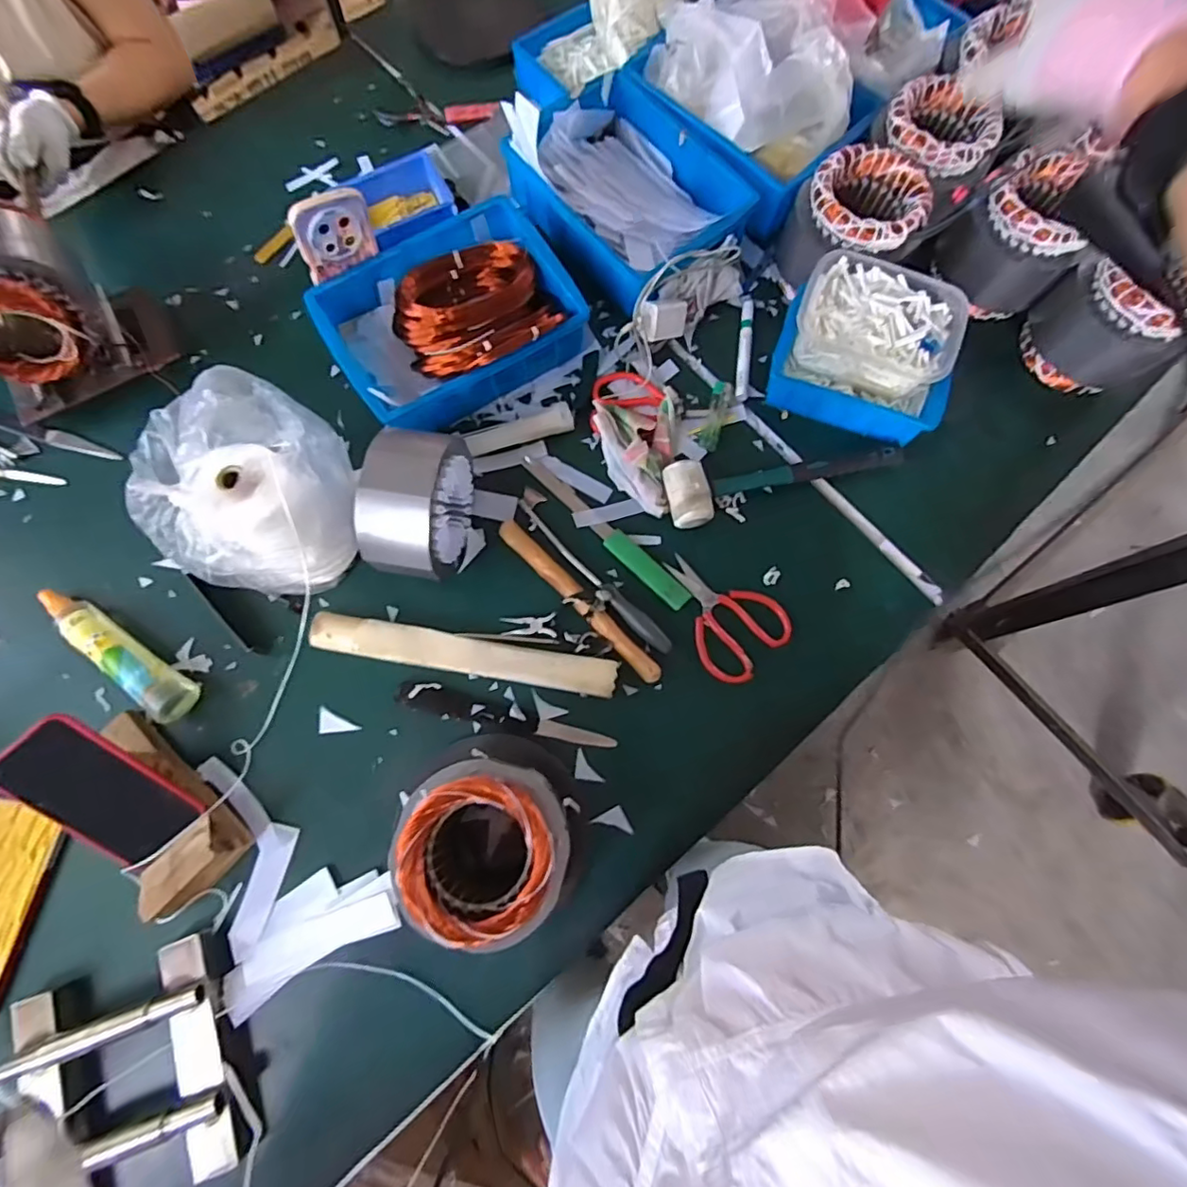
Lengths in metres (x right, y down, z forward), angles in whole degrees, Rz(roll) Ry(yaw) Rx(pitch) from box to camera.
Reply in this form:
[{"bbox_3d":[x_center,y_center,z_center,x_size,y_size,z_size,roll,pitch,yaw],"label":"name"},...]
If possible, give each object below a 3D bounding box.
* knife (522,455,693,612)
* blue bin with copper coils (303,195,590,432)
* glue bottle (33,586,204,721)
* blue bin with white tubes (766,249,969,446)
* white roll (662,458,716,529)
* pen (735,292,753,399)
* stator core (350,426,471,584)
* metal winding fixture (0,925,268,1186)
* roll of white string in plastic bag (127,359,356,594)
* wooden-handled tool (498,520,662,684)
[{"bbox_3d":[0.011,-0.078,0.684,0.028,0.009,0.261,-44,79,-10],"label":"knife"},{"bbox_3d":[-0.172,-0.328,0.710,0.277,0.096,0.207,-33,78,-8],"label":"blue bin with copper coils"},{"bbox_3d":[-0.528,0.065,0.634,0.216,0.035,0.050,33,78,8],"label":"glue bottle"},{"bbox_3d":[0.320,-0.280,0.681,0.201,0.137,0.131,19,76,5],"label":"blue bin with white tubes"},{"bbox_3d":[0.112,-0.113,0.677,0.048,0.050,0.076,-13,76,-3],"label":"white roll"},{"bbox_3d":[0.194,-0.318,0.741,0.018,0.012,0.156,7,76,2],"label":"pen"},{"bbox_3d":[-0.185,-0.092,0.612,0.084,0.149,0.149,8,76,2],"label":"stator core"},{"bbox_3d":[-0.421,0.438,0.515,0.190,0.072,0.194,-19,76,-5],"label":"metal winding fixture"},{"bbox_3d":[-0.362,-0.116,0.609,0.201,0.174,0.199,7,76,2],"label":"roll of white string in plastic bag"},{"bbox_3d":[-0.016,0.005,0.649,0.024,0.014,0.246,-43,79,-10],"label":"wooden-handled tool"}]

